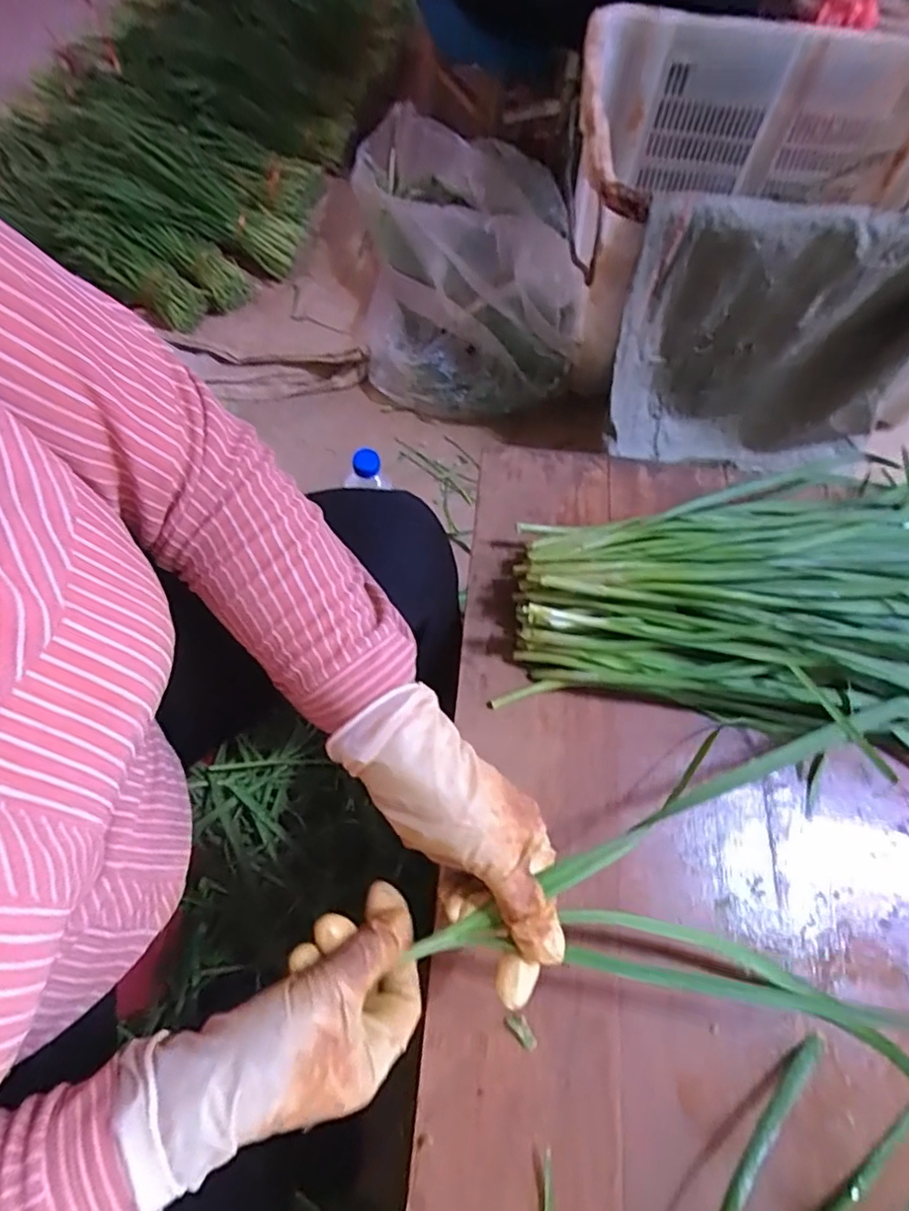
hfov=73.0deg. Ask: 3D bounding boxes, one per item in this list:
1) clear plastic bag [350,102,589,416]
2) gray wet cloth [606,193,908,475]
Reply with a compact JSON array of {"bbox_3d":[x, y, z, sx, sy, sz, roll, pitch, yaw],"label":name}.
[{"bbox_3d":[0.013,-0.581,1.039,0.343,0.197,0.526,-3,65,-4],"label":"clear plastic bag"},{"bbox_3d":[0.437,-0.357,0.880,0.420,0.390,0.093,6,65,0],"label":"gray wet cloth"}]

